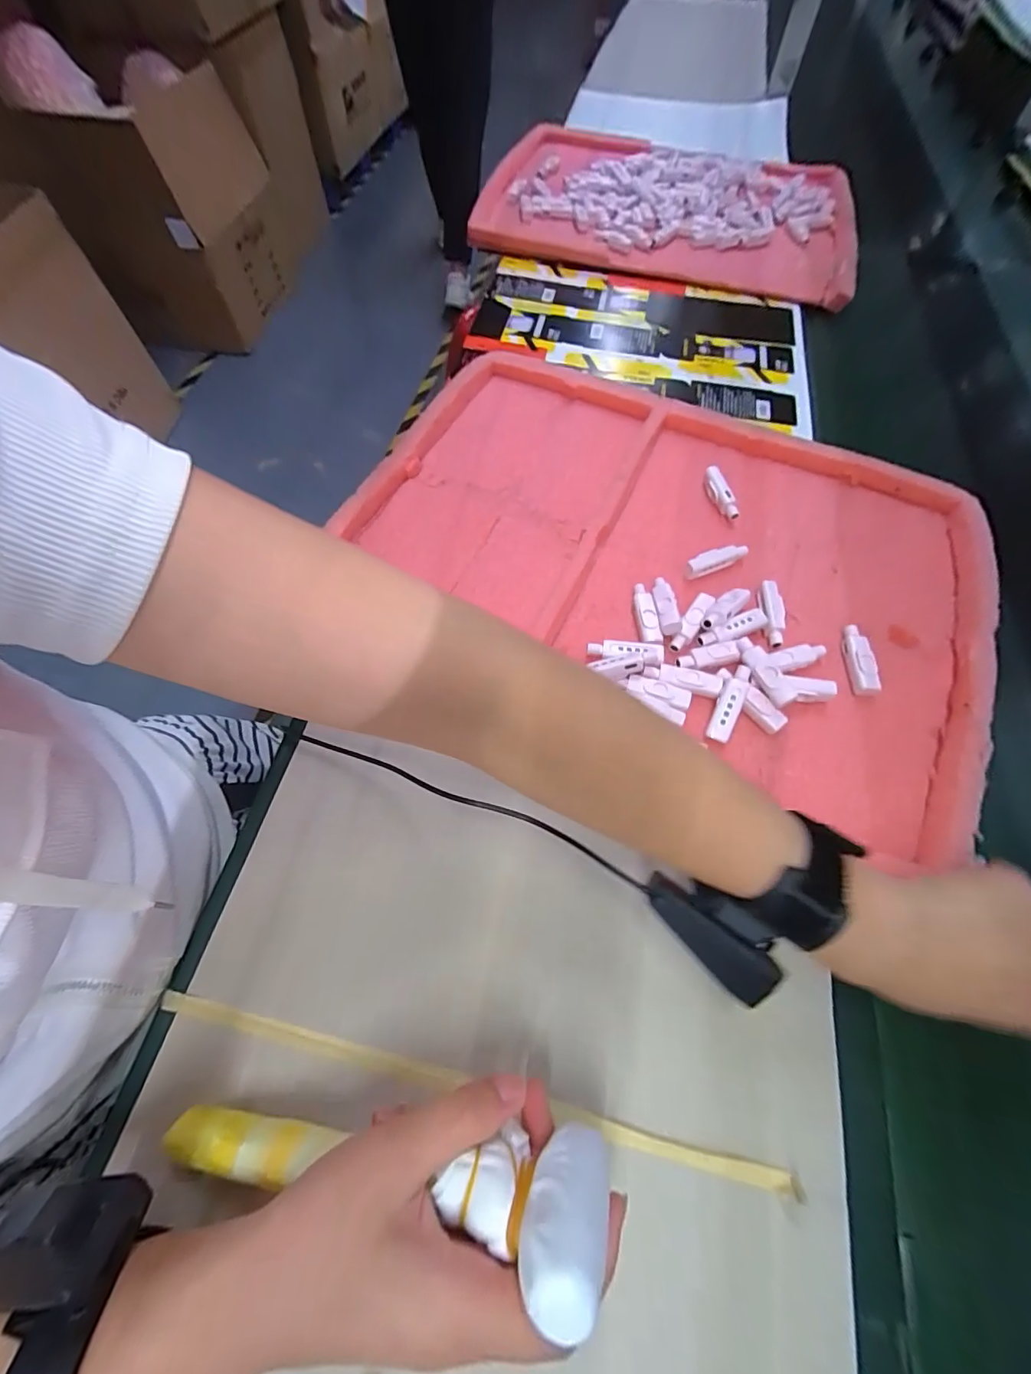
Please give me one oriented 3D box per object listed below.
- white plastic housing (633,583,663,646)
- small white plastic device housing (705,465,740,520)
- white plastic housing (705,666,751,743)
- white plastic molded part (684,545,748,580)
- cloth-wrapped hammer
[{"bbox_3d":[0.103,-0.054,0.375,0.017,0.017,0.056,2,64,-1],"label":"white plastic housing"},{"bbox_3d":[0.187,-0.176,0.432,0.012,0.022,0.051,-12,65,-7],"label":"small white plastic device housing"},{"bbox_3d":[0.150,0.011,0.332,0.017,0.006,0.056,25,83,10],"label":"white plastic housing"},{"bbox_3d":[0.172,-0.108,0.406,0.057,0.020,0.013,-23,67,-12],"label":"white plastic molded part"},{"bbox_3d":[-0.069,0.213,0.209,0.211,0.048,0.035,-6,63,16],"label":"cloth-wrapped hammer"}]

